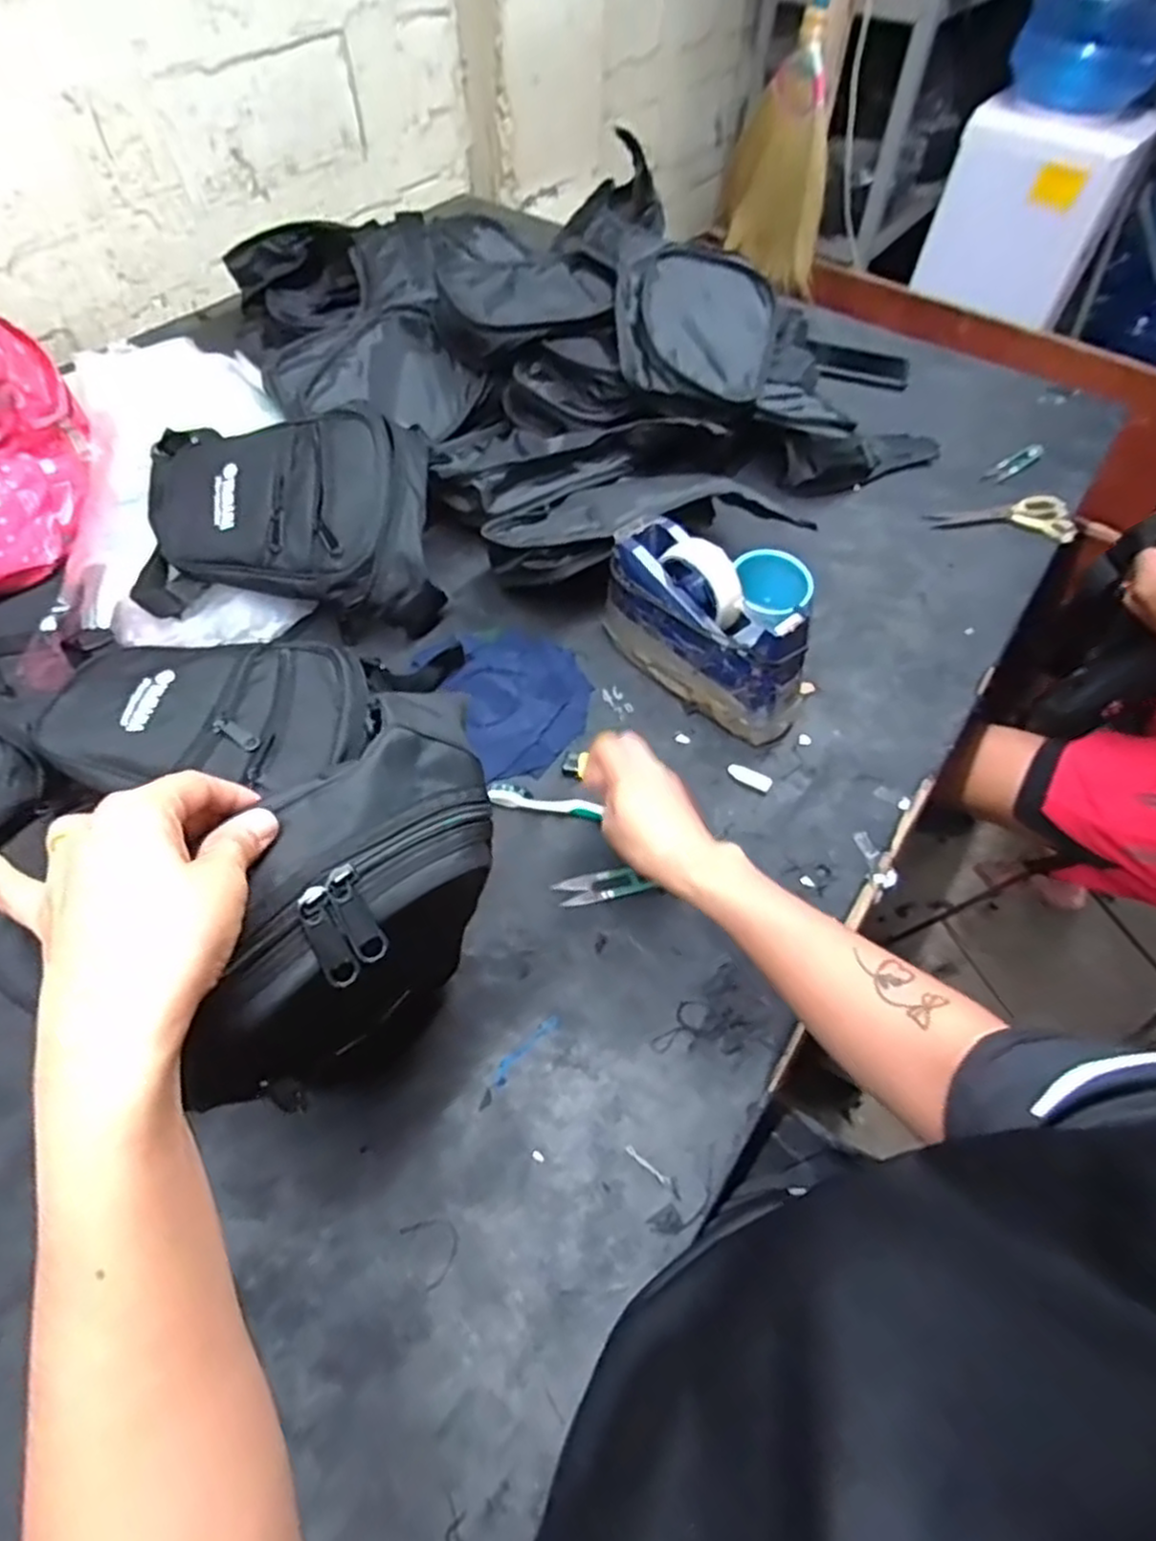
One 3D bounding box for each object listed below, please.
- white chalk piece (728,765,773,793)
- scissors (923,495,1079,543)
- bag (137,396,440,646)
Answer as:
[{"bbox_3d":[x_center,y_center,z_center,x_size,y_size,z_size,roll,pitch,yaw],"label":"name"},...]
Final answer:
[{"bbox_3d":[0.148,0.006,0.631,0.039,0.008,0.014,28,60,14],"label":"white chalk piece"},{"bbox_3d":[0.492,-0.296,0.847,0.164,0.021,0.053,4,55,1],"label":"scissors"},{"bbox_3d":[-0.278,-0.238,0.713,0.286,0.089,0.202,1,88,10],"label":"bag"}]

